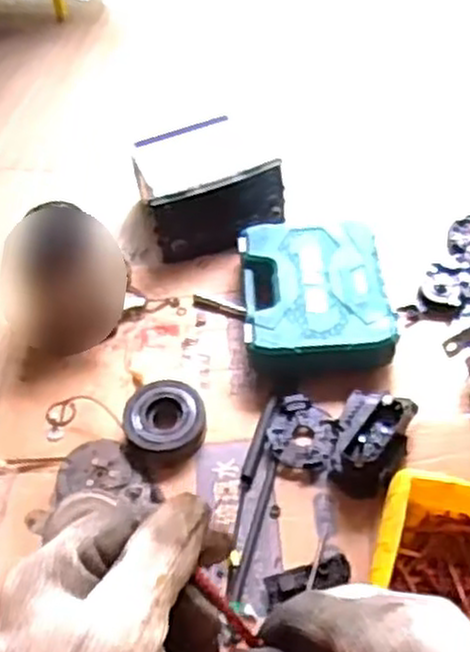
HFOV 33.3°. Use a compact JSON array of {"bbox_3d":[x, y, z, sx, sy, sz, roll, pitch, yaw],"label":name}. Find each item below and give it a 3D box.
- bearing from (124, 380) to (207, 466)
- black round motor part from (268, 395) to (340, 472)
[{"bbox_3d":[-0.091,0.124,1.022,0.106,0.042,0.115,-15,50,-7],"label":"bearing"},{"bbox_3d":[0.089,0.139,0.998,0.089,0.032,0.096,-3,50,3],"label":"black round motor part"}]

